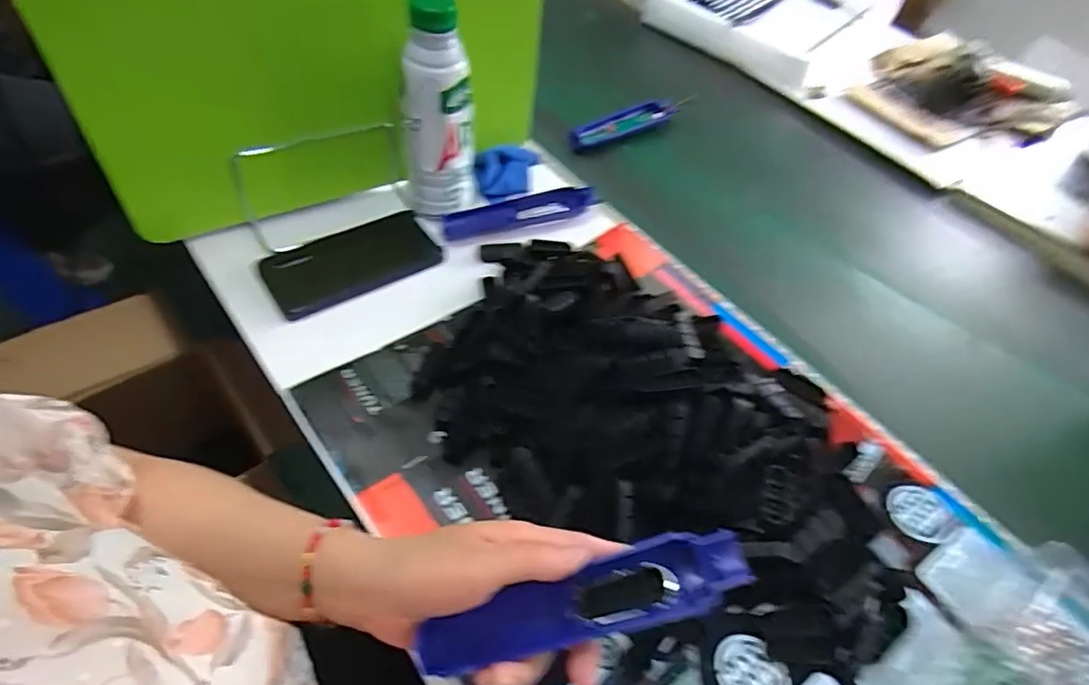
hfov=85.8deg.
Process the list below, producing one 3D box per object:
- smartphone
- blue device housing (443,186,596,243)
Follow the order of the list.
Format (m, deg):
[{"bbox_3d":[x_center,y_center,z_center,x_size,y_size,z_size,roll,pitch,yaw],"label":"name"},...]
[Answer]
[{"bbox_3d":[-0.177,-0.075,0.542,0.148,0.013,0.075,-28,59,-25],"label":"smartphone"},{"bbox_3d":[-0.024,-0.135,0.608,0.165,0.014,0.036,-15,55,-17],"label":"blue device housing"}]

